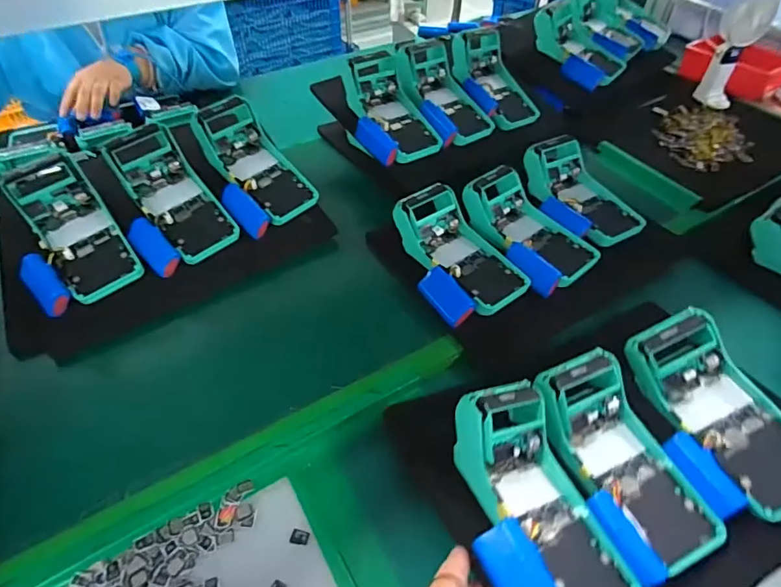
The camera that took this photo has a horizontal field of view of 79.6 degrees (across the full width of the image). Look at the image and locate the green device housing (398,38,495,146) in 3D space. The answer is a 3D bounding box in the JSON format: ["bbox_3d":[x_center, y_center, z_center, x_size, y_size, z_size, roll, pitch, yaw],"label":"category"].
[{"bbox_3d":[0.078,-0.300,0.695,0.103,0.058,0.171,-19,66,-32],"label":"green device housing"}]

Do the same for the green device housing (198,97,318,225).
[{"bbox_3d":[-0.169,-0.168,0.607,0.079,0.049,0.169,-36,86,-34],"label":"green device housing"}]

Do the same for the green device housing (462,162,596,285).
[{"bbox_3d":[0.168,-0.085,0.568,0.100,0.056,0.167,-32,55,-32],"label":"green device housing"}]

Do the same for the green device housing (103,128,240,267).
[{"bbox_3d":[-0.261,-0.115,0.563,0.081,0.055,0.171,-36,87,-34],"label":"green device housing"}]

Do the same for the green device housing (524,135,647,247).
[{"bbox_3d":[0.254,-0.137,0.624,0.109,0.077,0.168,-15,48,-20],"label":"green device housing"}]

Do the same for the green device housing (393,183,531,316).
[{"bbox_3d":[0.082,-0.050,0.552,0.081,0.050,0.169,-30,68,-30],"label":"green device housing"}]

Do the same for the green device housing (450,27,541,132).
[{"bbox_3d":[0.161,-0.336,0.749,0.104,0.051,0.170,-25,82,-27],"label":"green device housing"}]

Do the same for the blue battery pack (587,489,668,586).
[{"bbox_3d":[0.177,0.186,0.356,0.020,0.018,0.068,-13,47,-18],"label":"blue battery pack"}]

